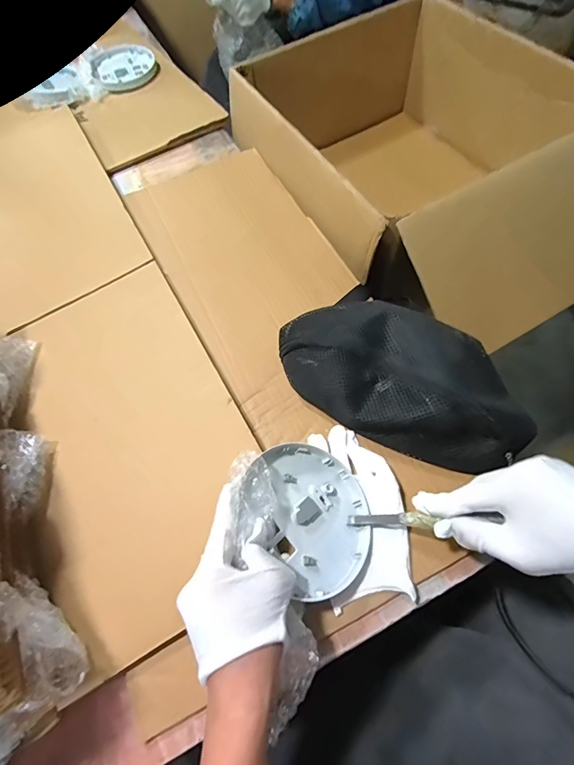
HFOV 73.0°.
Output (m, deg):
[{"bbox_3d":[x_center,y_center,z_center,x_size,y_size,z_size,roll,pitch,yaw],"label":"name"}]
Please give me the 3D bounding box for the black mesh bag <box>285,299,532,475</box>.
[{"bbox_3d":[0.121,-0.012,0.424,0.275,0.079,0.143,27,67,16],"label":"black mesh bag"}]

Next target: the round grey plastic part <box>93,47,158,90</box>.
[{"bbox_3d":[-0.336,-0.656,0.808,0.127,0.026,0.113,-19,63,-7],"label":"round grey plastic part"}]

